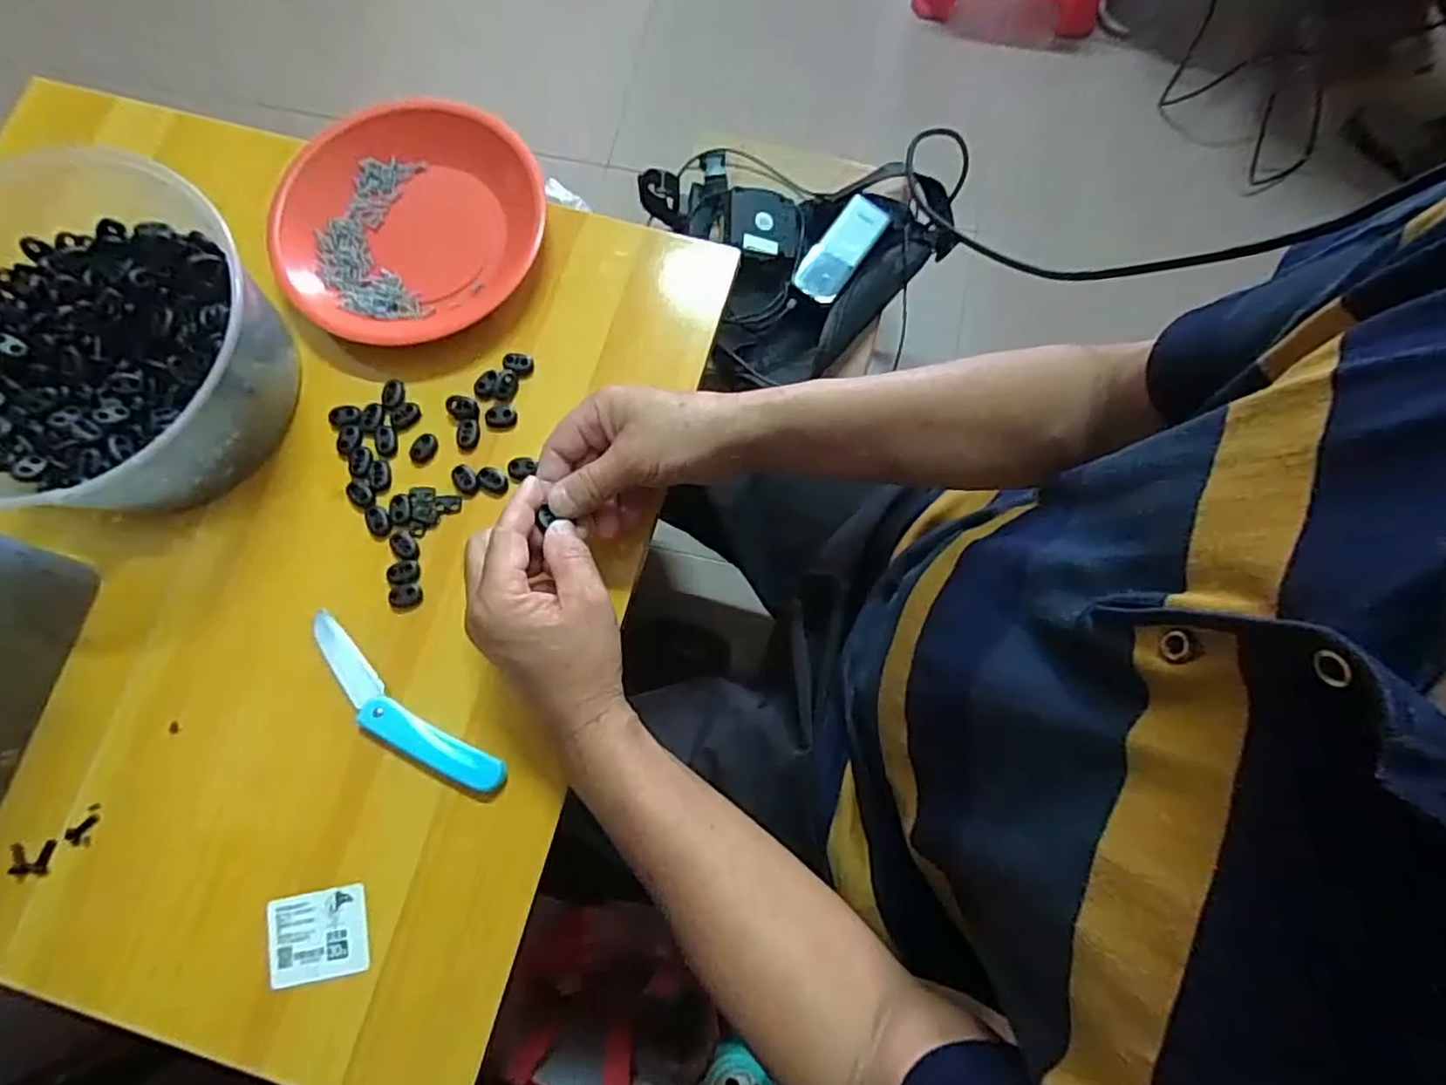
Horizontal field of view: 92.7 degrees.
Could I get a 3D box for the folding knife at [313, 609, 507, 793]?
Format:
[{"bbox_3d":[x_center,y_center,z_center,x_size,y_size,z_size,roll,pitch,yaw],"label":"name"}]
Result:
[{"bbox_3d":[-0.209,0.107,0.441,0.164,0.017,0.034,36,80,8],"label":"folding knife"}]

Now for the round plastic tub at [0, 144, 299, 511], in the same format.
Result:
[{"bbox_3d":[-0.417,-0.127,0.445,0.241,0.083,0.204,-2,77,0],"label":"round plastic tub"}]

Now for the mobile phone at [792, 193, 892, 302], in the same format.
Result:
[{"bbox_3d":[0.132,-0.326,0.760,0.051,0.014,0.133,34,80,8],"label":"mobile phone"}]

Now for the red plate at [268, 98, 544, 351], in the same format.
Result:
[{"bbox_3d":[-0.232,-0.235,0.504,0.179,0.029,0.191,0,77,1],"label":"red plate"}]

